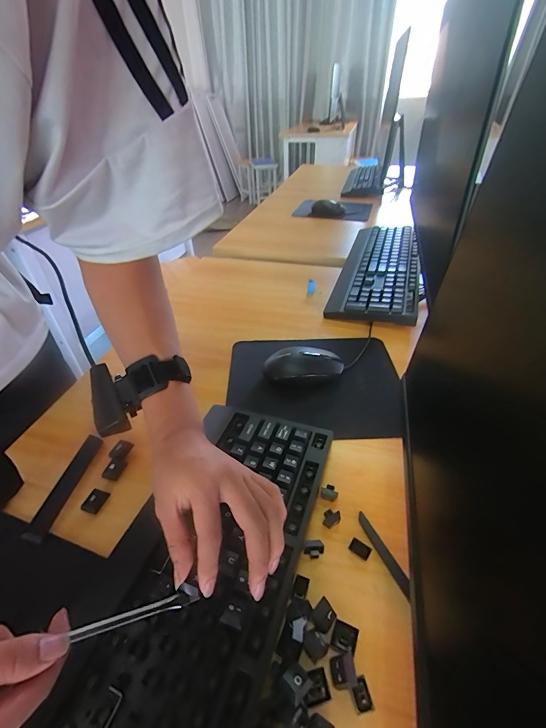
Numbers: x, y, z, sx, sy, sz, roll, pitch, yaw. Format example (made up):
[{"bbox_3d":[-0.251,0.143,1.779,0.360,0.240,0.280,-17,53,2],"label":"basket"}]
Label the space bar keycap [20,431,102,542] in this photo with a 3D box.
[{"bbox_3d":[-0.218,0.127,0.351,0.022,0.013,0.115,3,40,6],"label":"space bar keycap"}]

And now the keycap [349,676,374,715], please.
[{"bbox_3d":[0.059,0.223,0.225,0.012,0.011,0.016,-10,40,-10],"label":"keycap"}]

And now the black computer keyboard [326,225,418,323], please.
[{"bbox_3d":[0.227,-0.211,0.714,0.150,0.049,0.413,11,41,15],"label":"black computer keyboard"}]

